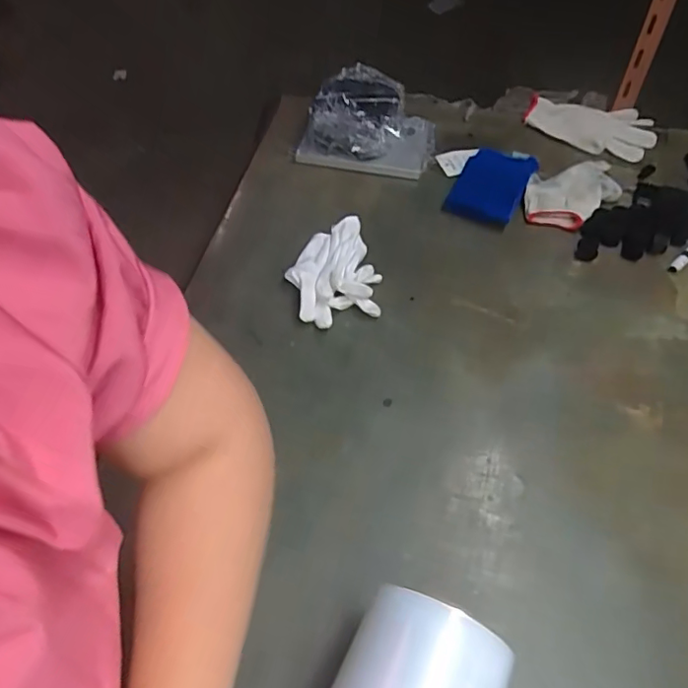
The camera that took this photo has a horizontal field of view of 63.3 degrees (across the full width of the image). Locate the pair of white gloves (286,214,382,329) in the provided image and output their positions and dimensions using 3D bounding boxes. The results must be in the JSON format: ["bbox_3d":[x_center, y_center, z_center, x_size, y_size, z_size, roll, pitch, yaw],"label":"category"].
[{"bbox_3d":[-0.014,-0.091,0.737,0.118,0.051,0.149,-15,52,-9],"label":"pair of white gloves"}]

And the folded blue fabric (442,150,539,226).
[{"bbox_3d":[0.222,-0.240,0.859,0.105,0.035,0.158,22,55,19],"label":"folded blue fabric"}]

